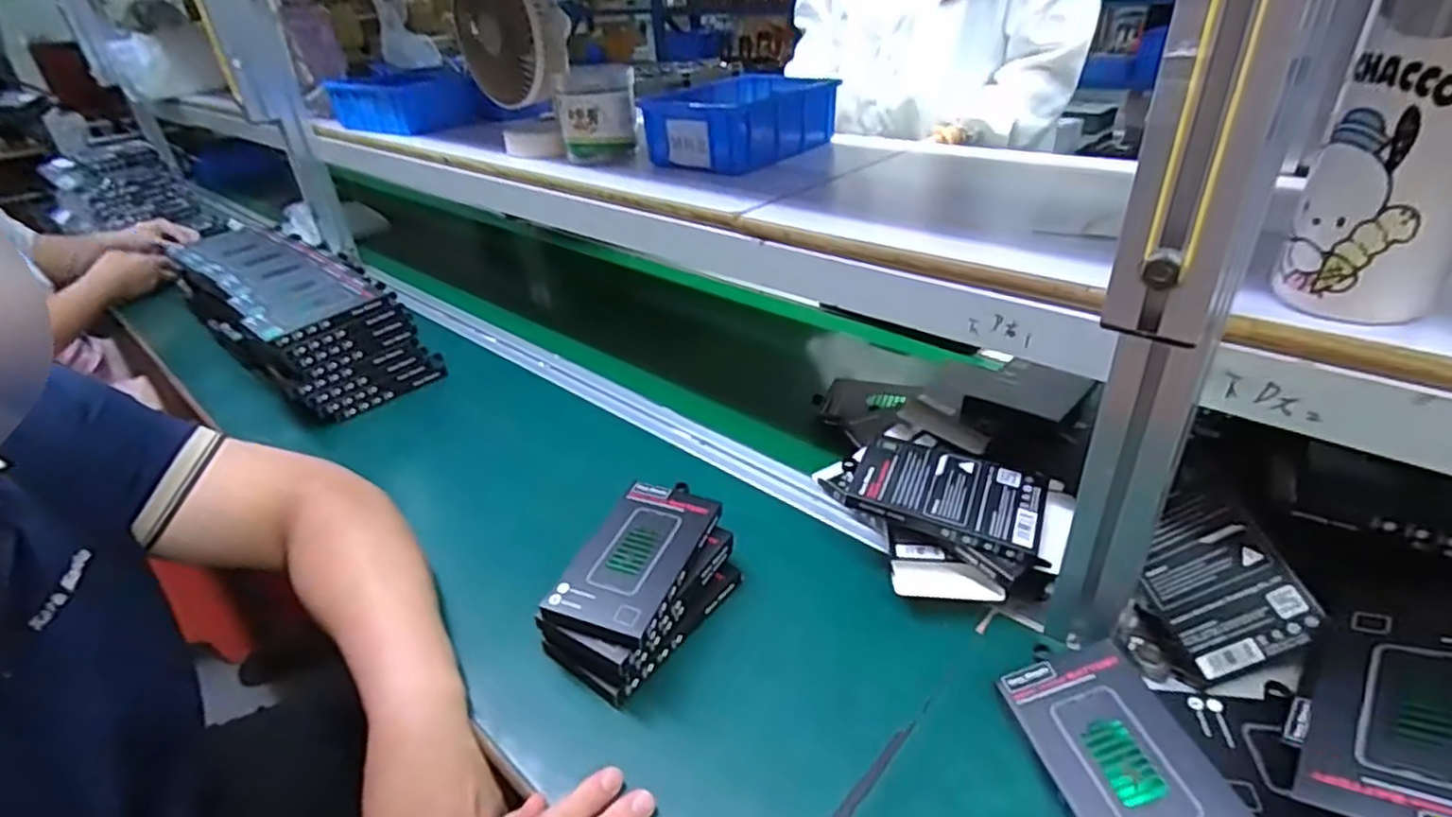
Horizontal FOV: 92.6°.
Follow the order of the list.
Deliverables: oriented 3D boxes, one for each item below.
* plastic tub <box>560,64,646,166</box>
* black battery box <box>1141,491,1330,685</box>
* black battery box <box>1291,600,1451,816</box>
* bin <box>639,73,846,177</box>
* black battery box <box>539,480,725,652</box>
[{"bbox_3d":[-0.136,-0.318,0.750,0.083,0.086,0.073,-9,31,-8],"label":"plastic tub"},{"bbox_3d":[0.306,0.108,0.437,0.076,0.009,0.101,-36,60,20],"label":"black battery box"},{"bbox_3d":[0.335,0.148,0.336,0.077,0.010,0.132,-4,31,50],"label":"black battery box"},{"bbox_3d":[0.018,-0.303,0.738,0.127,0.060,0.171,20,39,34],"label":"bin"},{"bbox_3d":[-0.062,0.105,0.496,0.075,0.021,0.132,10,34,22],"label":"black battery box"}]

